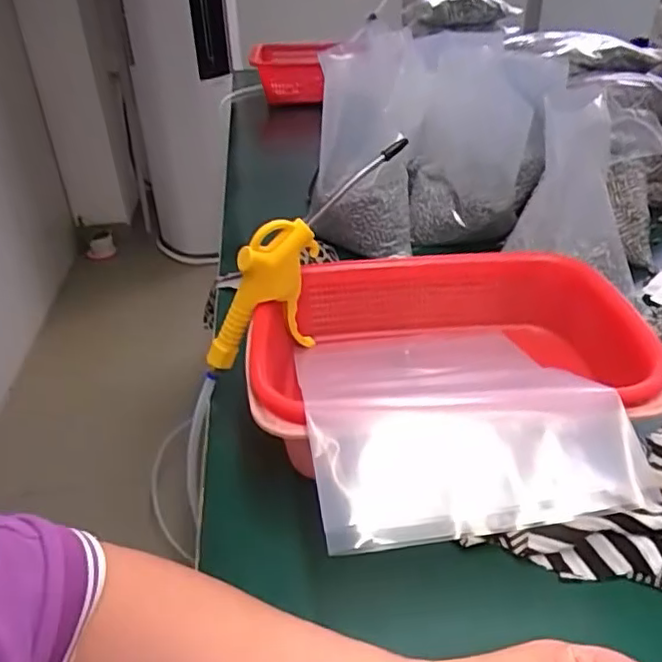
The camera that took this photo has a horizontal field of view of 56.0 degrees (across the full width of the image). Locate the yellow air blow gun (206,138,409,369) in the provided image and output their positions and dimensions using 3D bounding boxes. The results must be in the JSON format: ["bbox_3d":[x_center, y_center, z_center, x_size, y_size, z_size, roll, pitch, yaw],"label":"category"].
[{"bbox_3d":[-0.018,-0.058,0.512,0.112,0.230,0.034,29,15,-33],"label":"yellow air blow gun"}]

